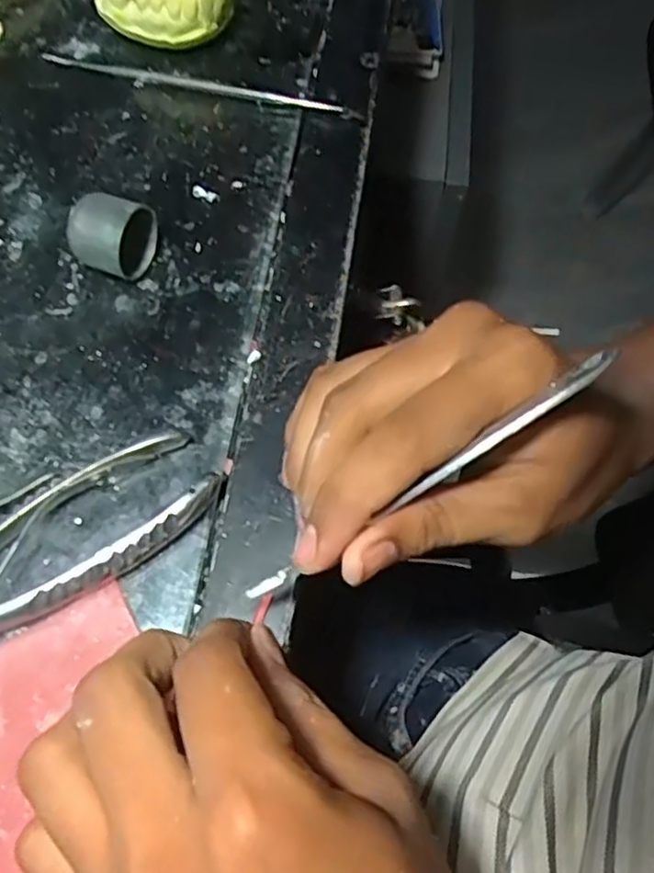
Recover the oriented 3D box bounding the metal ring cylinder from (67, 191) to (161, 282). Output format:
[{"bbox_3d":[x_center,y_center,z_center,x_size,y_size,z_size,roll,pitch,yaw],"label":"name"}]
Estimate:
[{"bbox_3d":[-0.090,-0.085,0.285,0.024,0.033,0.033,27,67,9],"label":"metal ring cylinder"}]

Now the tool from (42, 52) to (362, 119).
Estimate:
[{"bbox_3d":[-0.065,-0.179,0.342,0.164,0.006,0.008,13,66,3],"label":"tool"}]

